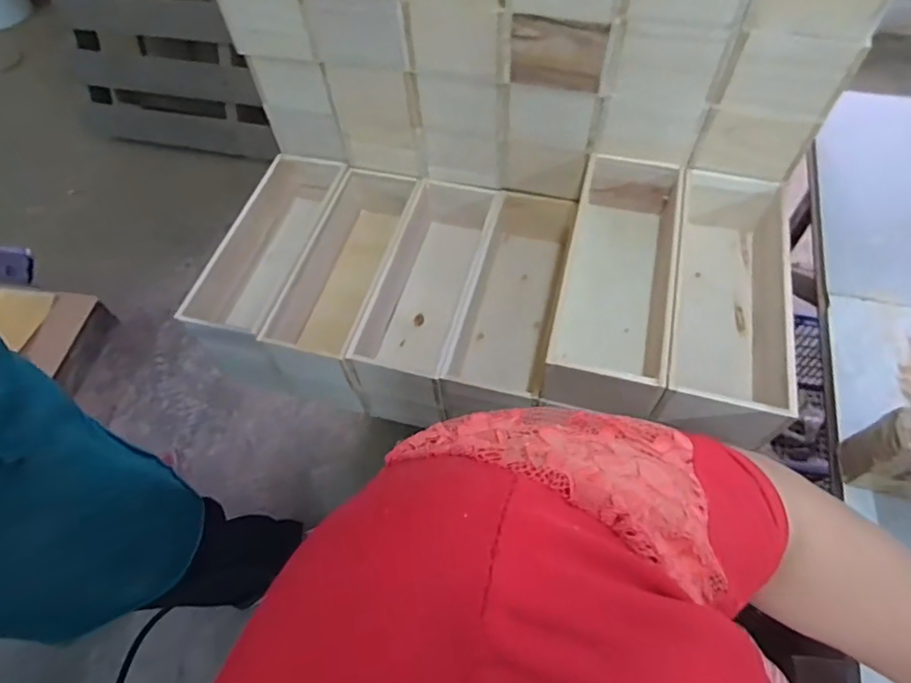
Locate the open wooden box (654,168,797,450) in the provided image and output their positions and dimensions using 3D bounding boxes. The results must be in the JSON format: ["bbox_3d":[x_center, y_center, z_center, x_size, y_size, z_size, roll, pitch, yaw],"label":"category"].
[{"bbox_3d":[0.333,-0.074,0.696,0.122,0.102,0.385,12,59,10],"label":"open wooden box"}]

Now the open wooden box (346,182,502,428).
[{"bbox_3d":[-0.034,-0.071,0.841,0.131,0.131,0.335,12,59,10],"label":"open wooden box"}]

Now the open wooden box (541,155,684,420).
[{"bbox_3d":[0.206,-0.077,0.716,0.120,0.111,0.344,11,59,10],"label":"open wooden box"}]

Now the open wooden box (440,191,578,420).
[{"bbox_3d":[0.080,-0.075,0.820,0.121,0.103,0.385,9,58,8],"label":"open wooden box"}]

